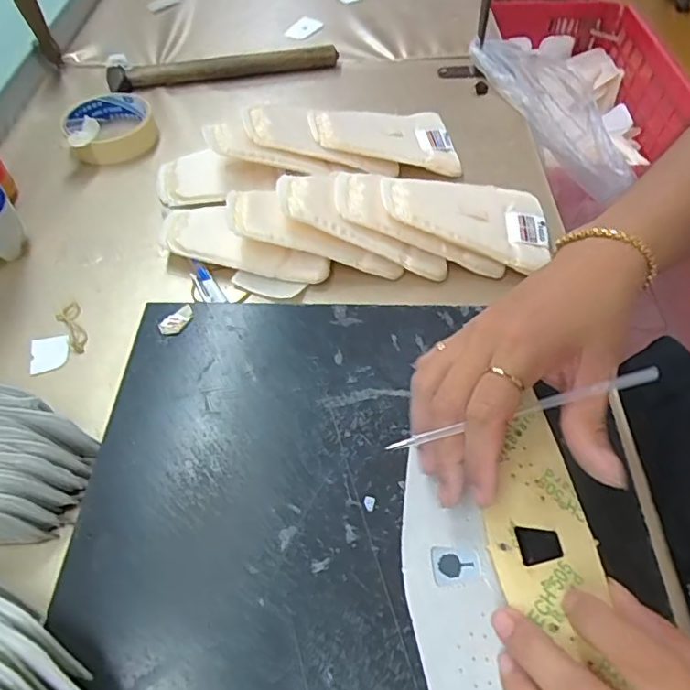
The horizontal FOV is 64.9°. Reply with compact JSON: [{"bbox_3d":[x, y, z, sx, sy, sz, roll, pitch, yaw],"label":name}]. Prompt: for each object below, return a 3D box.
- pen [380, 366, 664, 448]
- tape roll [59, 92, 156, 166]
[{"bbox_3d":[0.085,0.030,0.256,0.123,0.008,0.005,-17,54,8],"label":"pen"},{"bbox_3d":[-0.231,-0.217,0.535,0.081,0.033,0.087,-1,54,1],"label":"tape roll"}]

